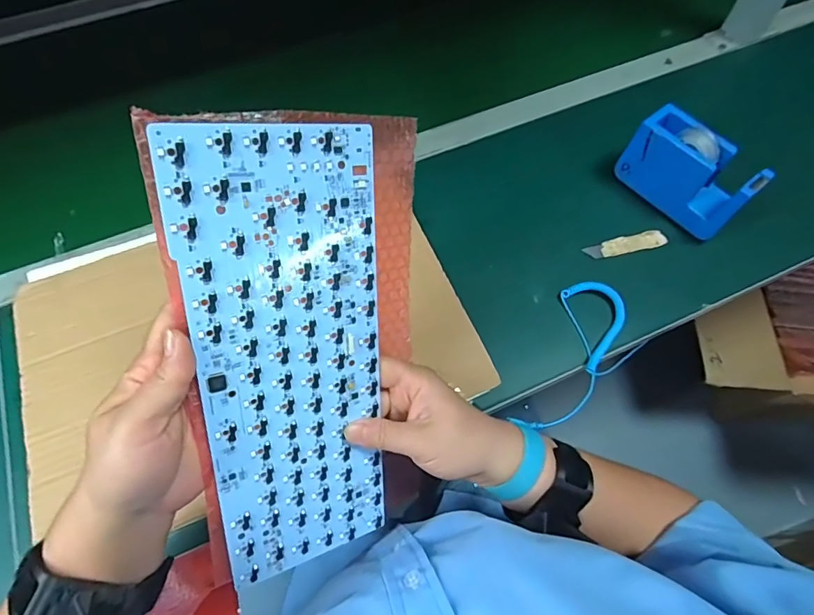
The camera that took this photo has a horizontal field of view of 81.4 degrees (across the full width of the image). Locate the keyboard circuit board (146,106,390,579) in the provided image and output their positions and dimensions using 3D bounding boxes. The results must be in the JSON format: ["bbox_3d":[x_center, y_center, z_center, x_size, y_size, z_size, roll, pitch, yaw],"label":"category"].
[{"bbox_3d":[-0.072,0.042,0.310,0.119,0.303,0.004,-13,23,-28],"label":"keyboard circuit board"}]

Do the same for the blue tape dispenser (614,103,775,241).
[{"bbox_3d":[0.295,-0.141,0.505,0.052,0.089,0.126,-38,70,-16],"label":"blue tape dispenser"}]

